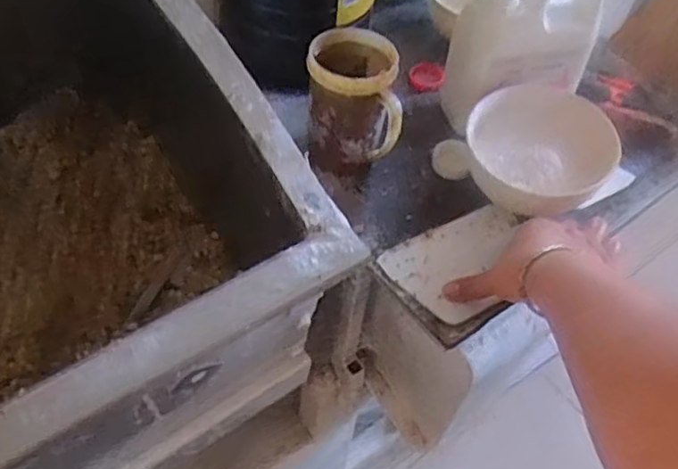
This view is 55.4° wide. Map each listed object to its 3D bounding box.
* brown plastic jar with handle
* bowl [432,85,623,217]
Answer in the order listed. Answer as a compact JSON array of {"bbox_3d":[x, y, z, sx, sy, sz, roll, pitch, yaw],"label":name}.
[{"bbox_3d":[0.011,-0.117,0.649,0.082,0.133,0.116,-1,53,-6],"label":"brown plastic jar with handle"},{"bbox_3d":[0.190,-0.080,0.647,0.127,0.082,0.147,-26,59,-23],"label":"bowl"}]

